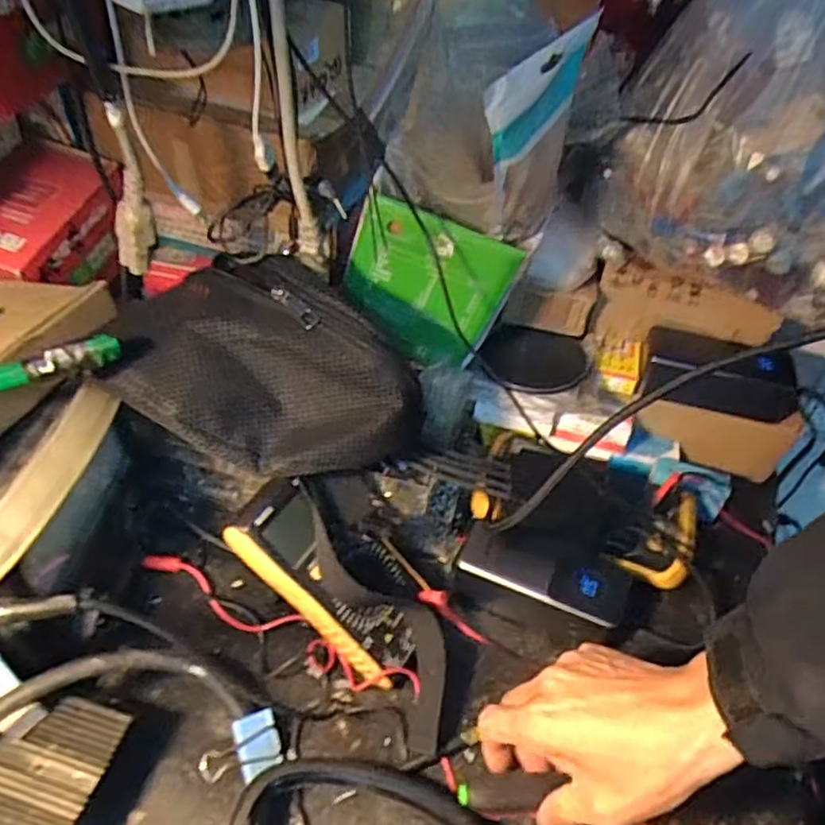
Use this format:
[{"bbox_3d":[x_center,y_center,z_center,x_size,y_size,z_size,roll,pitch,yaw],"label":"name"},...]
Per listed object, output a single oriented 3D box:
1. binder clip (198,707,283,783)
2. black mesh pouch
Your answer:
[{"bbox_3d":[-0.113,0.228,0.426,0.054,0.026,0.038,-23,50,-25],"label":"binder clip"},{"bbox_3d":[-0.090,-0.029,0.435,0.192,0.079,0.129,9,44,5],"label":"black mesh pouch"}]

